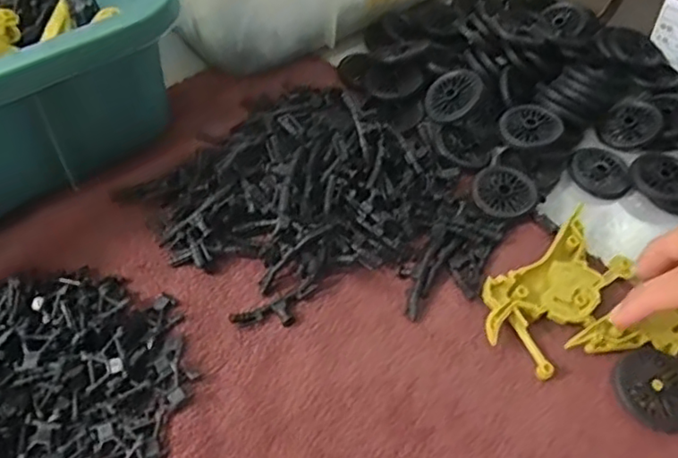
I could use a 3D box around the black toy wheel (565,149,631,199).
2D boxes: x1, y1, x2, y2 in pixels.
[{"bbox_3d":[0.160,-0.035,0.385,0.039,0.008,0.032,-2,53,-5],"label":"black toy wheel"}]

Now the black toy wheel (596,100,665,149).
[{"bbox_3d":[0.189,-0.067,0.405,0.037,0.009,0.037,-10,66,22],"label":"black toy wheel"}]

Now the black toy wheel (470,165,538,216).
[{"bbox_3d":[0.095,-0.022,0.362,0.036,0.006,0.034,2,53,-3],"label":"black toy wheel"}]

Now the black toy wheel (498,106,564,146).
[{"bbox_3d":[0.118,-0.063,0.385,0.035,0.013,0.035,2,53,-3],"label":"black toy wheel"}]

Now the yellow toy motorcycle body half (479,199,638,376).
[{"bbox_3d":[0.111,0.032,0.325,0.048,0.011,0.093,39,60,22],"label":"yellow toy motorcycle body half"}]

